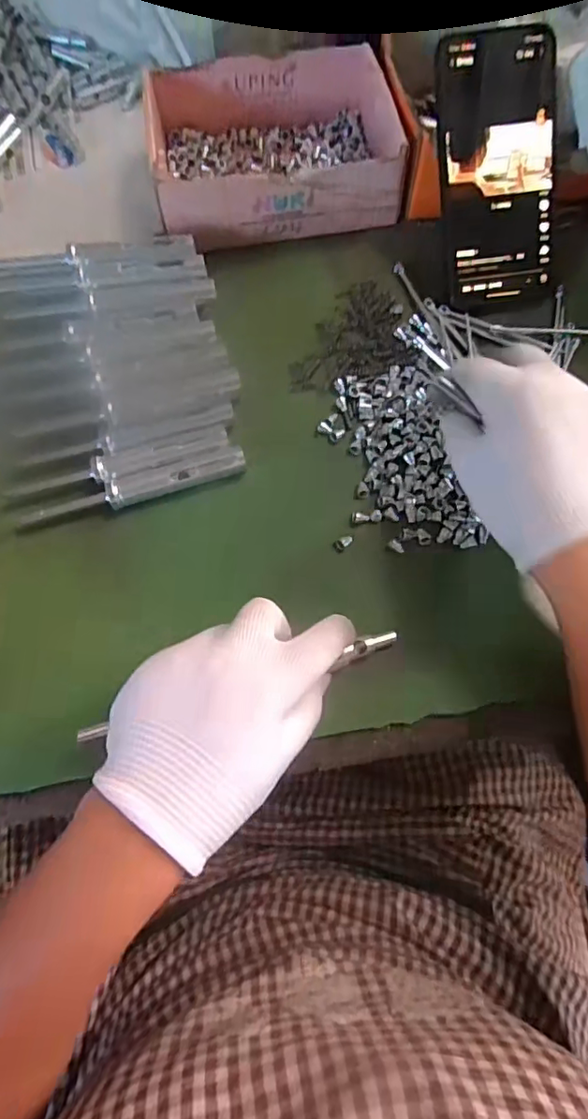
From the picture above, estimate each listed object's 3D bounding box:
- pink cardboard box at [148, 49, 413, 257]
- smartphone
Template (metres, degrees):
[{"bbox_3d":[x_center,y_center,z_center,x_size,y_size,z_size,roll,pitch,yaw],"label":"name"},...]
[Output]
[{"bbox_3d":[-0.014,-0.312,0.415,0.174,0.049,0.145,-9,71,-1],"label":"pink cardboard box"},{"bbox_3d":[0.138,-0.257,0.371,0.076,0.012,0.159,-7,105,-1],"label":"smartphone"}]

